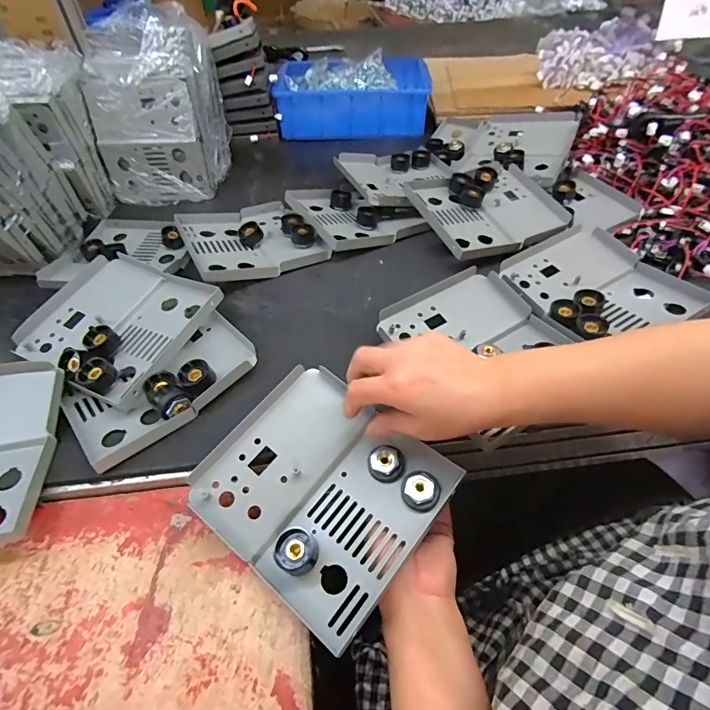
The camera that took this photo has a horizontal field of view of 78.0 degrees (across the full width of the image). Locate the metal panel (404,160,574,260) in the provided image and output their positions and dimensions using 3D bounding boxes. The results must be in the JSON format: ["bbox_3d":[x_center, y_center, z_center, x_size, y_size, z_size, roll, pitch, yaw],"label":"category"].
[{"bbox_3d":[0.174,-0.194,0.576,0.170,0.030,0.155,-17,49,-13],"label":"metal panel"}]

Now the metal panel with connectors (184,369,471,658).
[{"bbox_3d":[-0.028,0.104,0.352,0.167,0.041,0.150,32,58,28],"label":"metal panel with connectors"}]

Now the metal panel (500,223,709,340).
[{"bbox_3d":[0.264,-0.082,0.486,0.158,0.023,0.166,-25,51,-20],"label":"metal panel"}]

